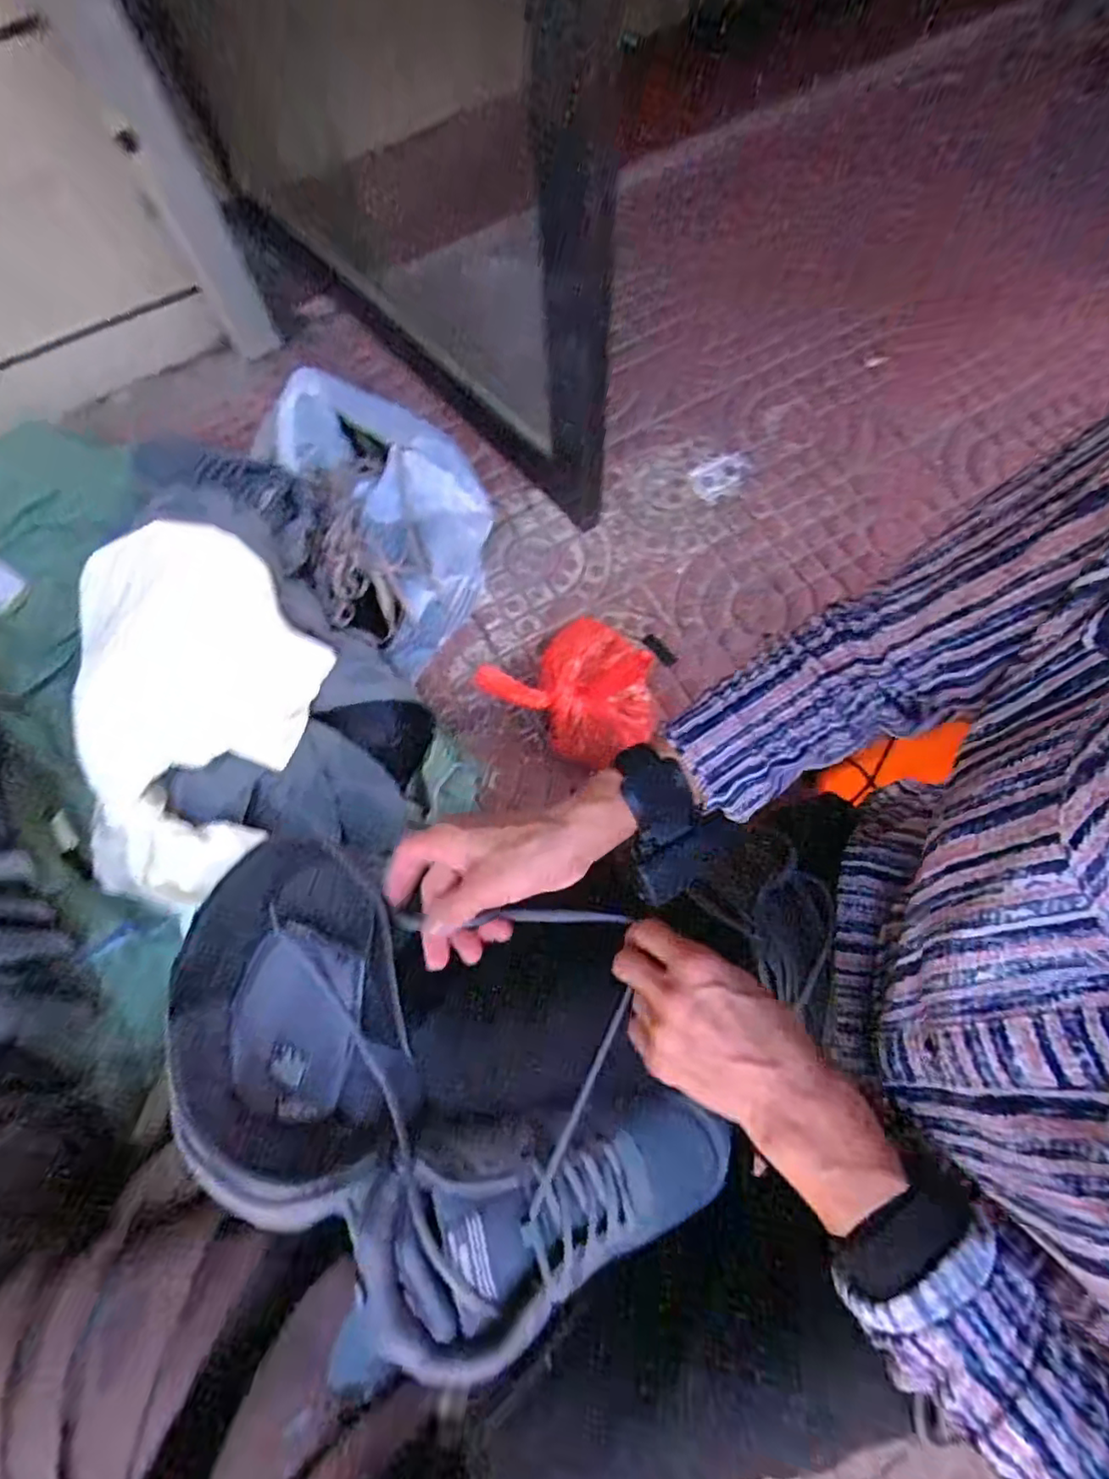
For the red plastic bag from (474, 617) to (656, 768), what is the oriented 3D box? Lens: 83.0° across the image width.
[{"bbox_3d":[0.053,-0.067,0.833,0.199,0.129,0.219,41,77,15],"label":"red plastic bag"}]

